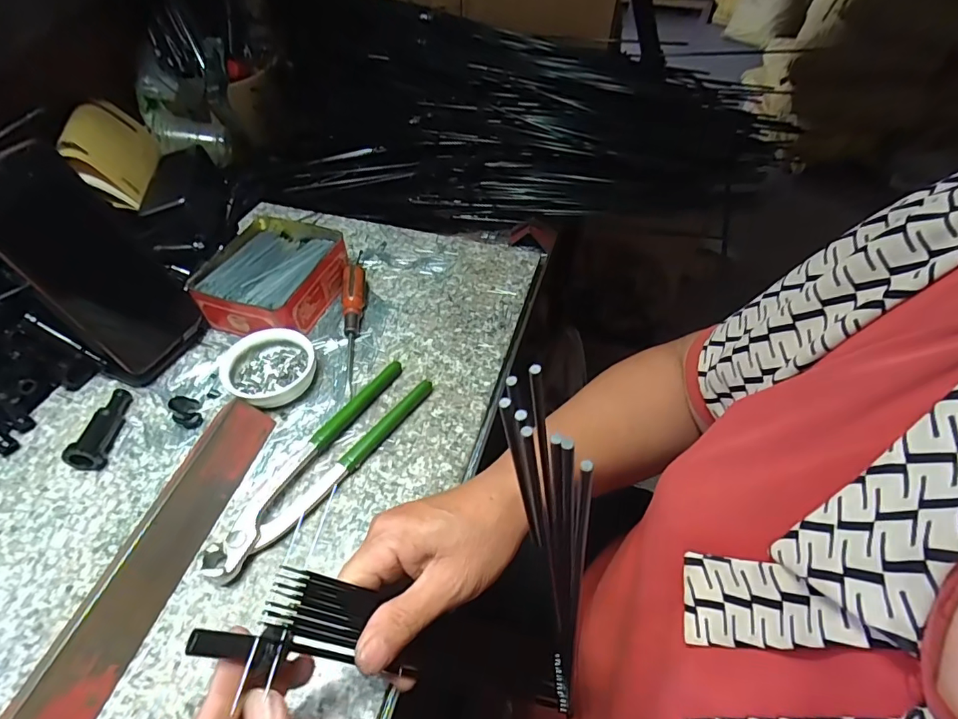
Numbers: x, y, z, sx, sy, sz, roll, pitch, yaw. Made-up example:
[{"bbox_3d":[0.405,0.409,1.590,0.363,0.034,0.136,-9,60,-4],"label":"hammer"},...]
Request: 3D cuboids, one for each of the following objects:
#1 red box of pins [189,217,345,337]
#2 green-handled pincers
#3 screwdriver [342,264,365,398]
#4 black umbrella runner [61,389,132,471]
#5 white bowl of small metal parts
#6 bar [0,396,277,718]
[{"bbox_3d":[-0.197,-0.079,0.474,0.112,0.043,0.125,15,49,12],"label":"red box of pins"},{"bbox_3d":[-0.116,0.073,0.368,0.046,0.016,0.199,28,53,22],"label":"green-handled pincers"},{"bbox_3d":[-0.116,-0.027,0.454,0.021,0.022,0.136,-4,60,-4],"label":"screwdriver"},{"bbox_3d":[-0.289,0.050,0.378,0.019,0.025,0.068,-6,48,-6],"label":"black umbrella runner"},{"bbox_3d":[-0.174,0.008,0.412,0.070,0.026,0.069,0,48,0],"label":"white bowl of small metal parts"},{"bbox_3d":[-0.209,0.135,0.306,0.036,0.029,0.258,10,49,8],"label":"bar"}]

